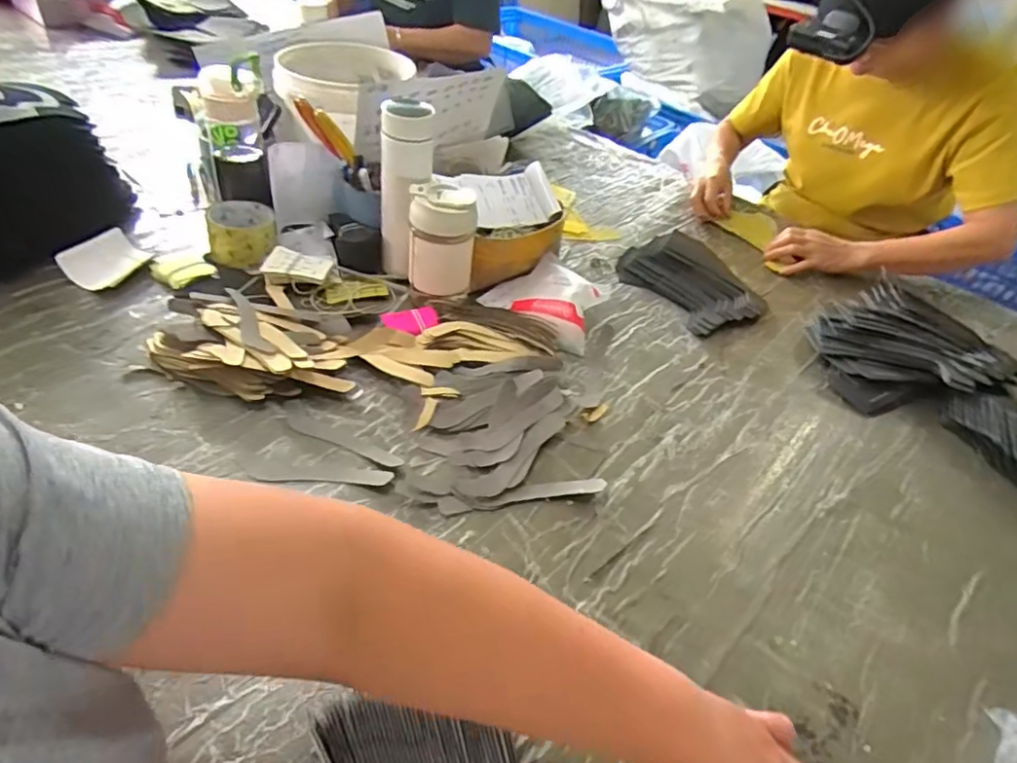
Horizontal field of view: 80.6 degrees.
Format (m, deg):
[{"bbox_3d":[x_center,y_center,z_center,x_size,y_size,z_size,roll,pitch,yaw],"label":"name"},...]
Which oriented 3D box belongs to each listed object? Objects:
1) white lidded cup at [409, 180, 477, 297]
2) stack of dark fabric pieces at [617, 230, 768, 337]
[{"bbox_3d":[-0.085,-0.183,0.773,0.081,0.138,0.069,5,42,-5],"label":"white lidded cup"},{"bbox_3d":[0.276,-0.157,0.921,0.163,0.037,0.214,-17,49,-27],"label":"stack of dark fabric pieces"}]

